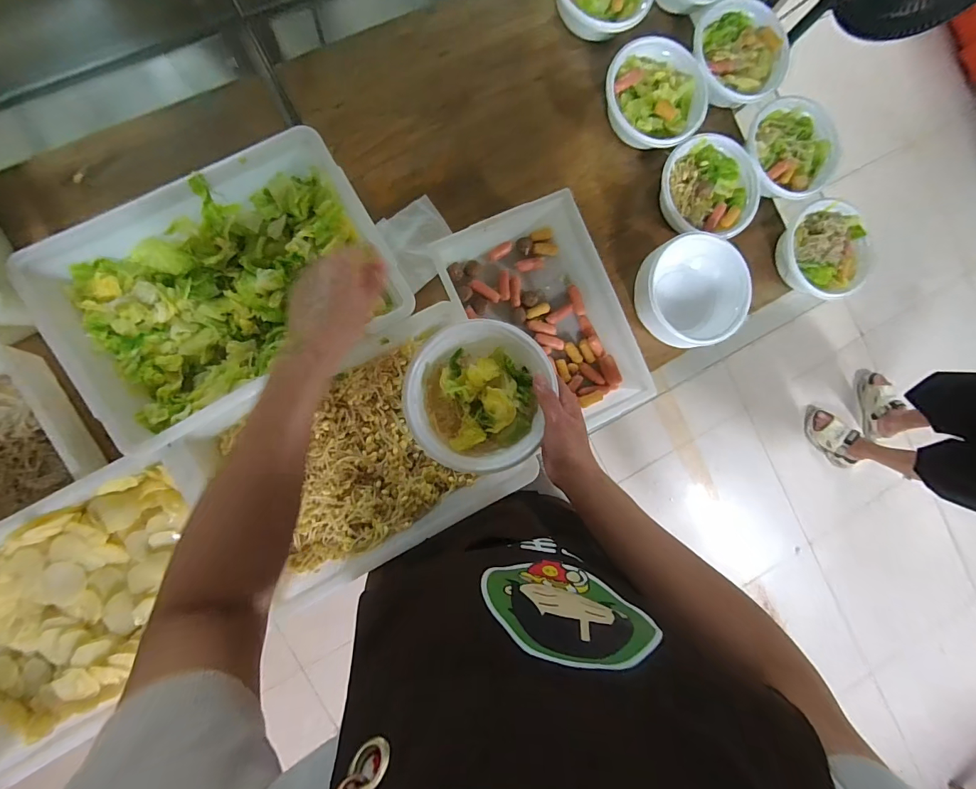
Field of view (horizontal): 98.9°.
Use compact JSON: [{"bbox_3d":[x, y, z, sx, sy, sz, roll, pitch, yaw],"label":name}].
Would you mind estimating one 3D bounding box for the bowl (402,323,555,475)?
[{"bbox_3d":[-0.014,0.001,0.491,0.156,0.059,0.165,0,89,-9],"label":"bowl"}]

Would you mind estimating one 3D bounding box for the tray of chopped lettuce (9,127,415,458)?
[{"bbox_3d":[-0.352,-0.142,0.571,0.422,0.078,0.298,-31,94,-8],"label":"tray of chopped lettuce"}]

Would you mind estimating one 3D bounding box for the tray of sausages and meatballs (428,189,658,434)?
[{"bbox_3d":[0.085,-0.107,0.656,0.226,0.082,0.356,-26,93,-8],"label":"tray of sausages and meatballs"}]

